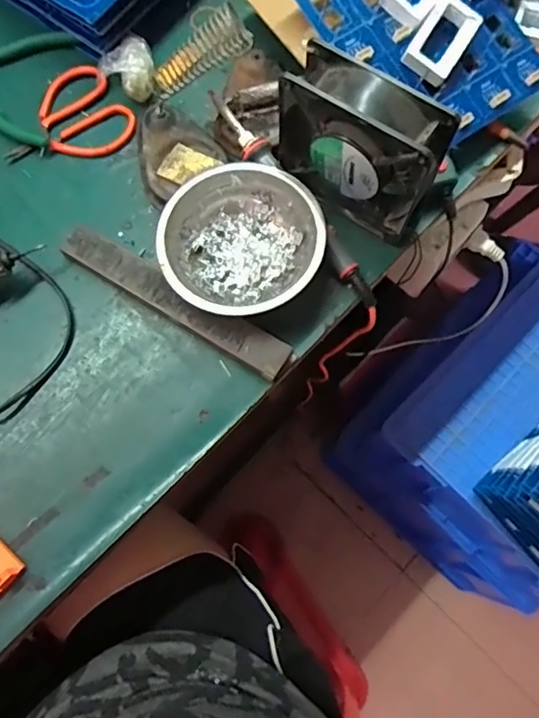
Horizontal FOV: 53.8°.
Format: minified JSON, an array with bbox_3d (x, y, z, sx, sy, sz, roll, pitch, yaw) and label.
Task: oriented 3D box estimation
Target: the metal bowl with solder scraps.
[{"bbox_3d":[-0.023,-0.091,0.426,0.125,0.045,0.119,0,75,0],"label":"metal bowl with solder scraps"}]

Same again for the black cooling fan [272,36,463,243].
[{"bbox_3d":[0.068,-0.156,0.401,0.120,0.120,0.041,36,78,9],"label":"black cooling fan"}]

